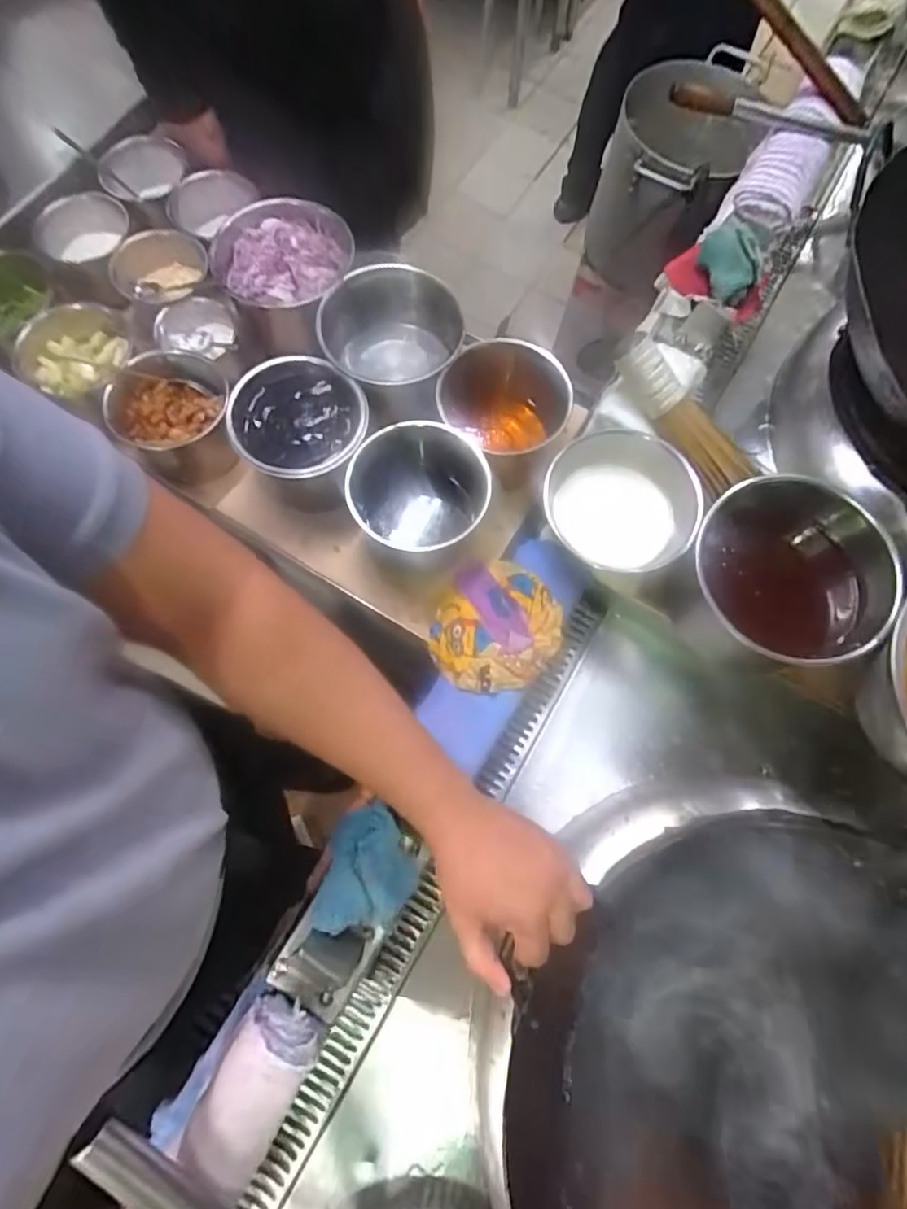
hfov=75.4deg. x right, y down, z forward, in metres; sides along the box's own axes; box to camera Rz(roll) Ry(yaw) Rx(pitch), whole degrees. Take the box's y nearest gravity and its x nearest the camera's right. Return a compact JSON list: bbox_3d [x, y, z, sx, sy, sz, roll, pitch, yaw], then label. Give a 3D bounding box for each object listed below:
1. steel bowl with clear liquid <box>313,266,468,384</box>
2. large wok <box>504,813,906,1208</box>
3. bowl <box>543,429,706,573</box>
[{"bbox_3d":[-0.074,-0.336,0.731,0.165,0.077,0.182,7,73,0],"label":"steel bowl with clear liquid"},{"bbox_3d":[0.276,0.386,0.463,0.389,0.112,0.365,11,73,1],"label":"large wok"},{"bbox_3d":[0.186,-0.114,0.695,0.167,0.102,0.153,33,75,8],"label":"bowl"}]

